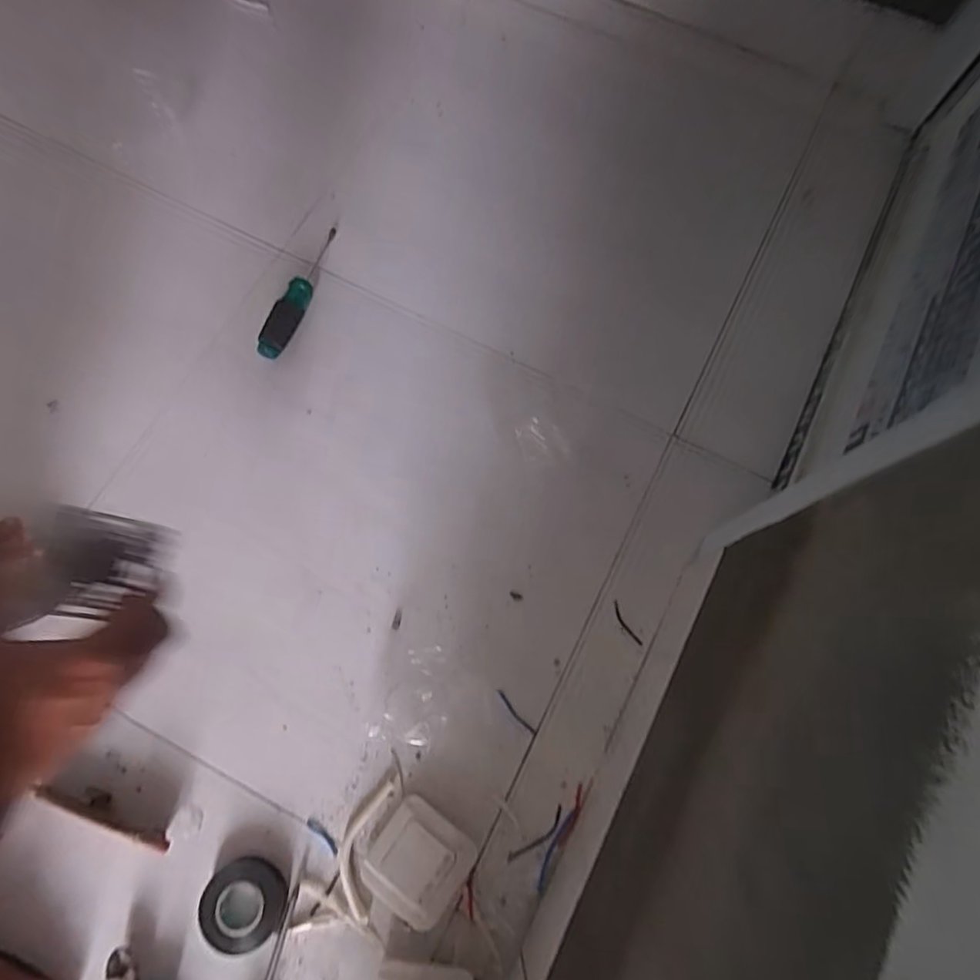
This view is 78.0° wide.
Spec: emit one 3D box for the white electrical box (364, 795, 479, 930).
[{"bbox_3d":[-0.062,0.318,0.517,0.079,0.026,0.079,34,74,9],"label":"white electrical box"}]

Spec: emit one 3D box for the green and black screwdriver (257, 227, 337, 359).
[{"bbox_3d":[-0.203,-0.221,0.655,0.030,0.031,0.168,19,72,4],"label":"green and black screwdriver"}]

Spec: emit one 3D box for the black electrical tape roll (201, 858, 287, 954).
[{"bbox_3d":[-0.207,0.347,0.509,0.064,0.019,0.064,0,72,-1],"label":"black electrical tape roll"}]

